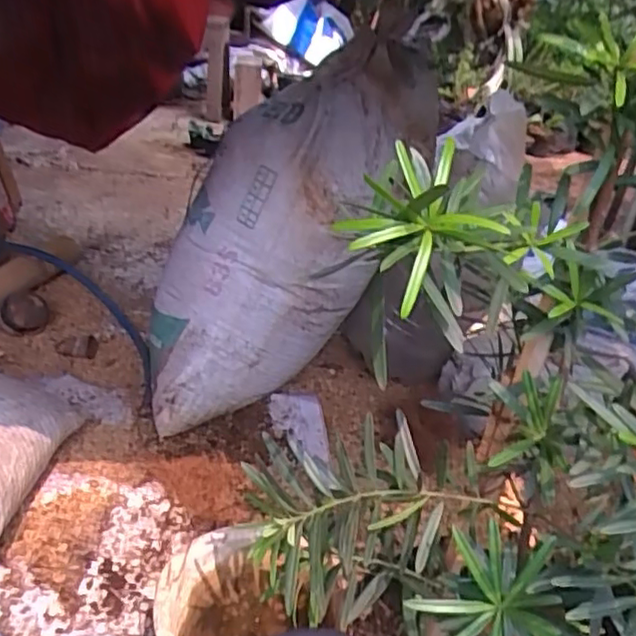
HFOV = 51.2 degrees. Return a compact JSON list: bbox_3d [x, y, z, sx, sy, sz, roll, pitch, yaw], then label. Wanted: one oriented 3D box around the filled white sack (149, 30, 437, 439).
[{"bbox_3d":[-0.045,-0.139,1.173,0.309,0.725,0.244,19,25,-33],"label":"filled white sack"}]

